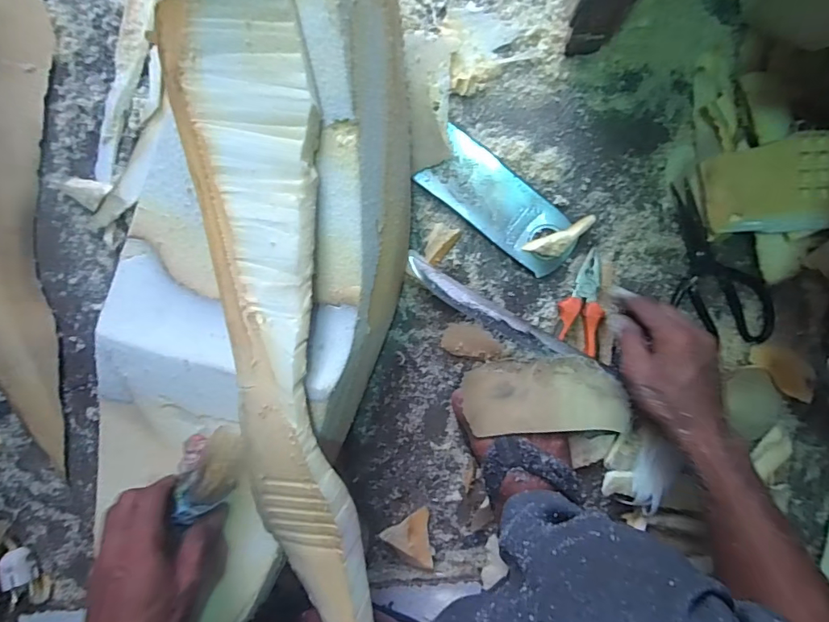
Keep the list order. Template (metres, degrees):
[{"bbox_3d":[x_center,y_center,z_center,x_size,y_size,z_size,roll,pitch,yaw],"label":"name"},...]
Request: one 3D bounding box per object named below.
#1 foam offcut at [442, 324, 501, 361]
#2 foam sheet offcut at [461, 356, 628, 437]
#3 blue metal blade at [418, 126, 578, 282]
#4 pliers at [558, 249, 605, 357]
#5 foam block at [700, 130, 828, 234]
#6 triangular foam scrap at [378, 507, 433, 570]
[{"bbox_3d":[0.068,0.036,0.558,0.069,0.007,0.039,11,96,2],"label":"foam offcut"},{"bbox_3d":[0.146,0.094,0.531,0.179,0.012,0.083,-2,89,1],"label":"foam sheet offcut"},{"bbox_3d":[0.099,-0.120,0.543,0.189,0.008,0.072,38,96,-1],"label":"blue metal blade"},{"bbox_3d":[0.191,-0.010,0.540,0.045,0.023,0.124,11,96,2],"label":"pliers"},{"bbox_3d":[0.433,-0.135,0.484,0.240,0.022,0.097,-5,94,12],"label":"foam block"},{"bbox_3d":[0.003,0.284,0.580,0.064,0.014,0.066,-35,93,5],"label":"triangular foam scrap"}]

